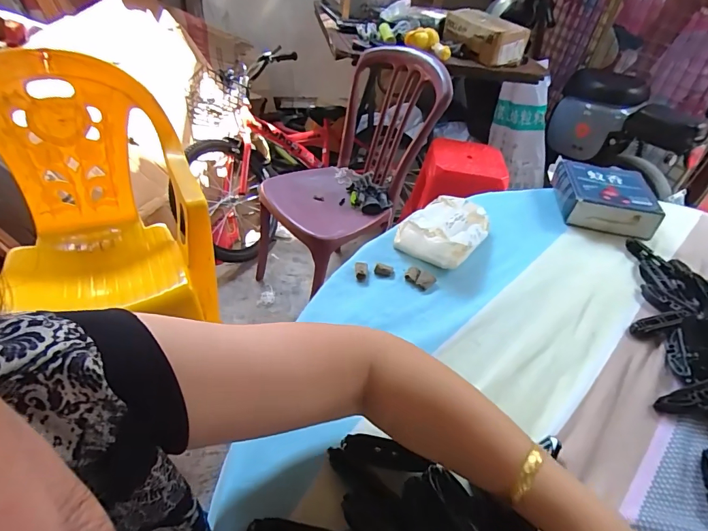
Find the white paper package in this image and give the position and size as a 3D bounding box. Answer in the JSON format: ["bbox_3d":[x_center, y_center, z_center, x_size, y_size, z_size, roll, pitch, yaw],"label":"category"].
[{"bbox_3d":[0.134,-0.058,0.605,0.108,0.044,0.151,28,46,21],"label":"white paper package"}]

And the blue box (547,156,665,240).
[{"bbox_3d":[0.427,-0.120,0.713,0.144,0.049,0.160,9,42,2],"label":"blue box"}]

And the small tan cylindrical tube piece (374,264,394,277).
[{"bbox_3d":[0.040,0.006,0.546,0.024,0.010,0.015,11,42,4],"label":"small tan cylindrical tube piece"}]

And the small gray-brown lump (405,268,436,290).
[{"bbox_3d":[0.086,0.017,0.541,0.037,0.011,0.024,29,46,22],"label":"small gray-brown lump"}]

